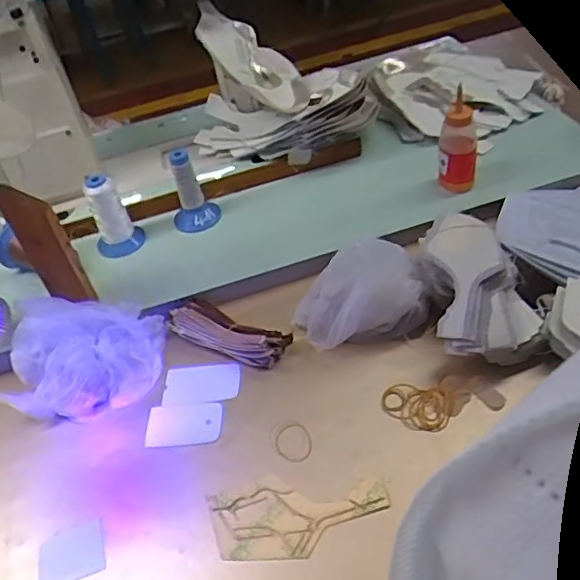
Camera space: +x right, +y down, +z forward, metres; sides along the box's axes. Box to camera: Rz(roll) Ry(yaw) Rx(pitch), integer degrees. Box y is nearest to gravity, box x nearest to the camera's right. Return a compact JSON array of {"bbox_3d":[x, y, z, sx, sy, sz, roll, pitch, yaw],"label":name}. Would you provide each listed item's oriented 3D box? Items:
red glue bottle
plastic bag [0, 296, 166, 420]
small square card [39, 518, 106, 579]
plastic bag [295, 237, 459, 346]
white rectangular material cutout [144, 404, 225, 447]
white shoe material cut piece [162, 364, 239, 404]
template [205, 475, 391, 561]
[{"bbox_3d":[0.226,-0.192,0.799,0.050,0.134,0.039,4,46,15],"label":"red glue bottle"},{"bbox_3d":[-0.243,0.077,0.707,0.170,0.069,0.131,-6,46,5],"label":"plastic bag"},{"bbox_3d":[-0.209,0.250,0.575,0.062,0.005,0.049,-14,49,-7],"label":"small square card"},{"bbox_3d":[0.089,-0.009,0.685,0.173,0.115,0.087,-15,46,-4],"label":"plastic bag"},{"bbox_3d":[-0.117,0.148,0.665,0.086,0.004,0.049,-5,48,8],"label":"white rectangular material cutout"},{"bbox_3d":[-0.102,0.108,0.700,0.091,0.006,0.051,-7,46,9],"label":"white shoe material cut piece"},{"bbox_3d":[0.007,0.214,0.569,0.168,0.004,0.075,-6,46,6],"label":"template"}]

